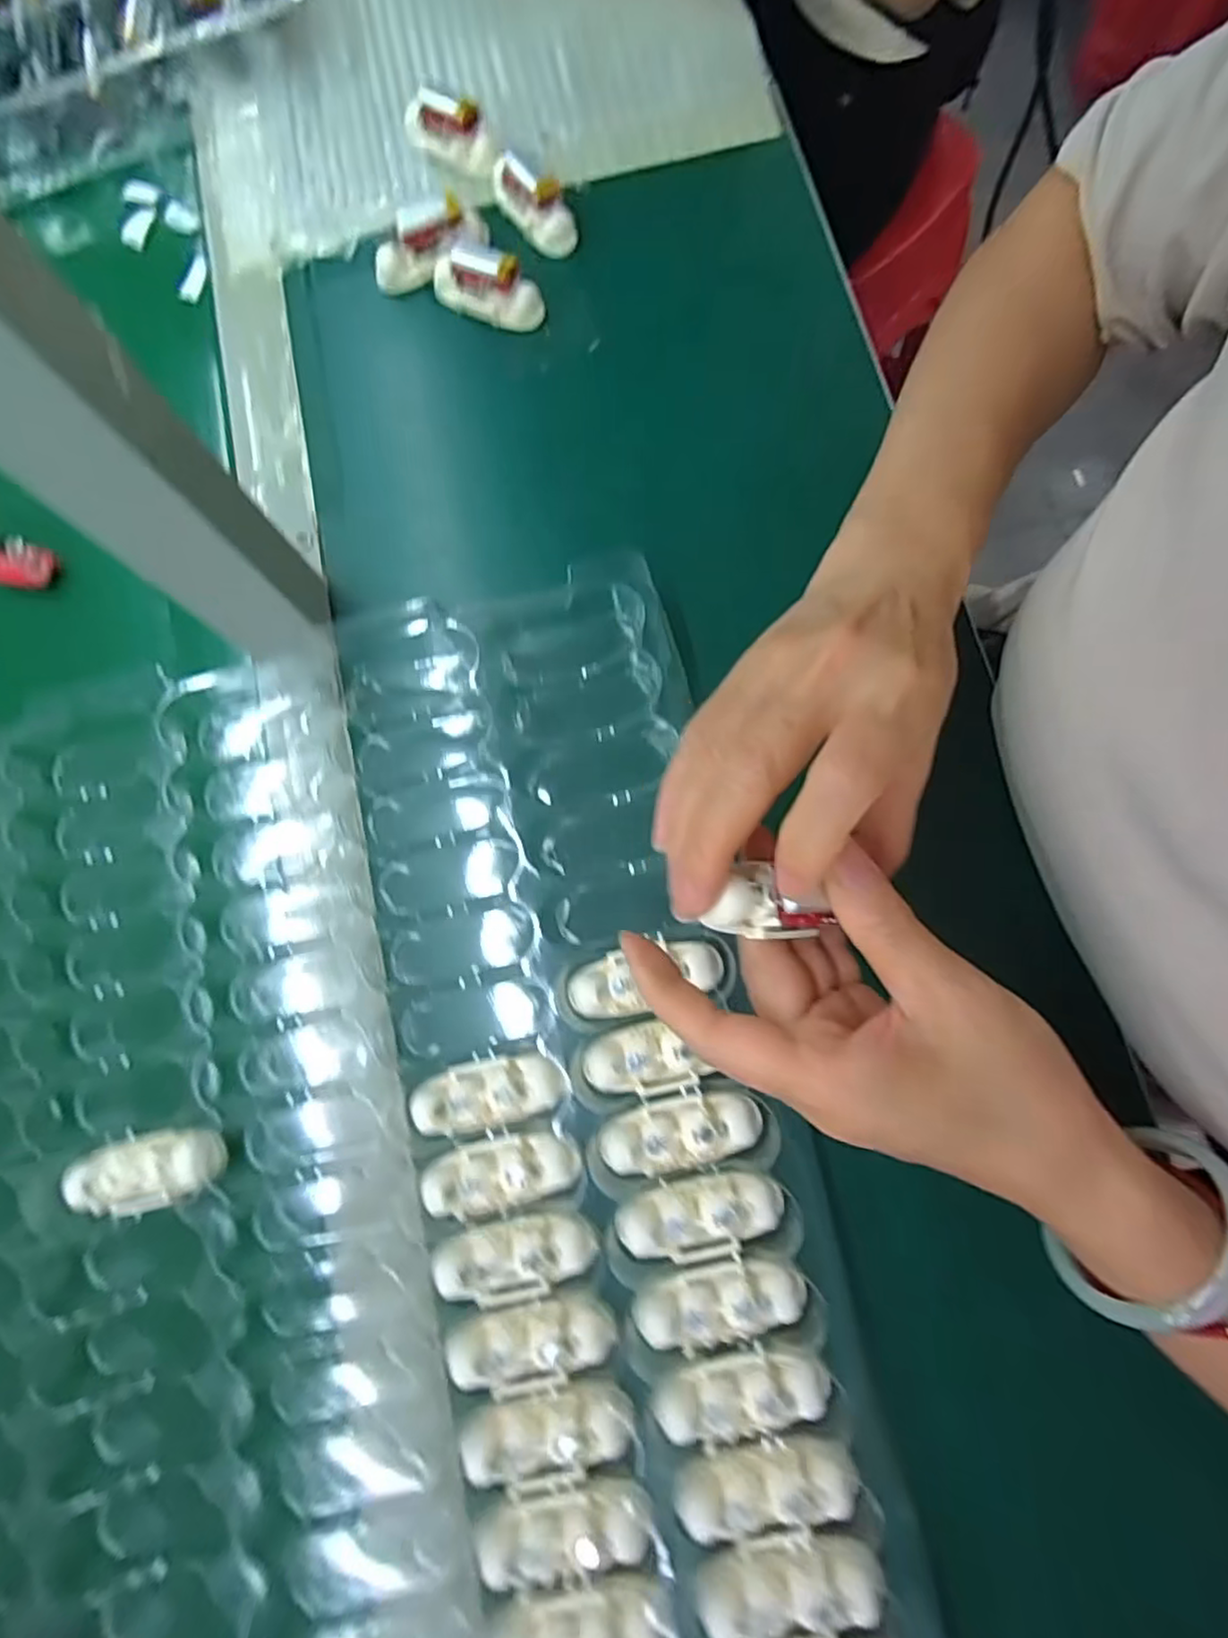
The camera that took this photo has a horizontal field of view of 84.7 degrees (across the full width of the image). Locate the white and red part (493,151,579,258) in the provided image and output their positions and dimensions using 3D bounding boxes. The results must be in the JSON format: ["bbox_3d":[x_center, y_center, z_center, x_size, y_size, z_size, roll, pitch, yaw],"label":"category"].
[{"bbox_3d":[-0.044,-0.335,0.363,0.018,0.027,0.059,-38,80,-6],"label":"white and red part"}]

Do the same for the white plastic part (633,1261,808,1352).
[{"bbox_3d":[0.040,0.185,0.256,0.064,0.012,0.024,-13,79,-1],"label":"white plastic part"}]

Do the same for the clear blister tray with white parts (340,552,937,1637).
[{"bbox_3d":[-0.009,0.129,0.269,0.158,0.033,0.502,-12,79,-1],"label":"clear blister tray with white parts"}]

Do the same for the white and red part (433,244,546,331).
[{"bbox_3d":[-0.069,-0.280,0.354,0.063,0.025,0.020,15,80,4],"label":"white and red part"}]

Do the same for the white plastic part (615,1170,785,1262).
[{"bbox_3d":[0.034,0.156,0.262,0.064,0.013,0.026,-15,79,-2],"label":"white plastic part"}]

